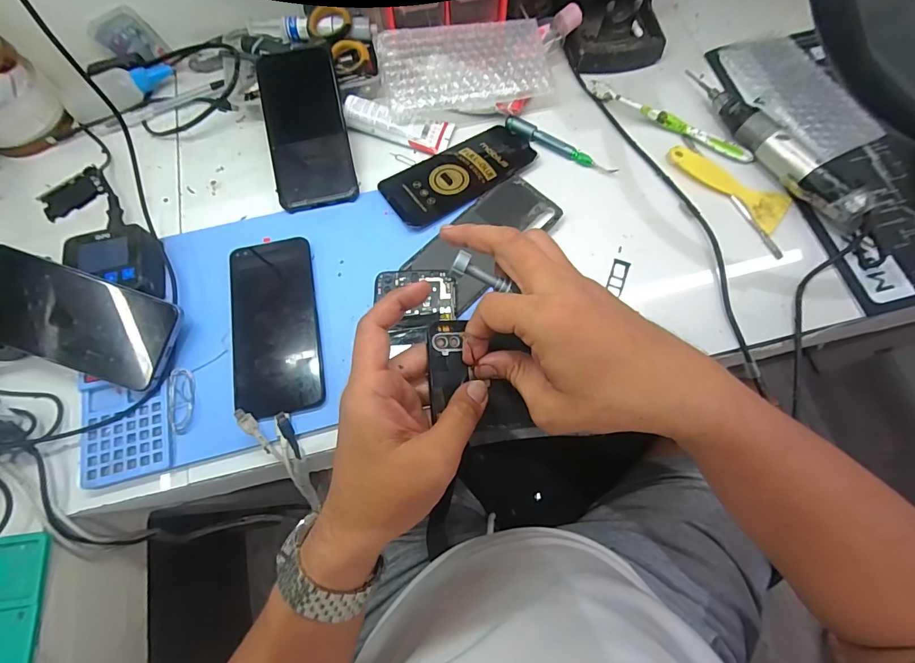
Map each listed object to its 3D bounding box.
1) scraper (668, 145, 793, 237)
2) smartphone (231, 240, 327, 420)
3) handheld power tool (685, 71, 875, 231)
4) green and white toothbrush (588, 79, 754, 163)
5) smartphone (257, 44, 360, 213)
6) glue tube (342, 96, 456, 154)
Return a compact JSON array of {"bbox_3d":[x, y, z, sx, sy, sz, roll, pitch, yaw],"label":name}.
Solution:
[{"bbox_3d":[0.268,-0.148,0.433,0.122,0.004,0.050,36,75,12],"label":"scraper"},{"bbox_3d":[-0.160,-0.007,0.379,0.073,0.010,0.159,-11,74,-6],"label":"smartphone"},{"bbox_3d":[0.312,-0.194,0.435,0.029,0.033,0.235,-28,73,-8],"label":"handheld power tool"},{"bbox_3d":[0.224,-0.224,0.458,0.182,0.013,0.015,32,74,11],"label":"green and white toothbrush"},{"bbox_3d":[-0.151,-0.204,0.432,0.076,0.010,0.161,-11,87,-3],"label":"smartphone"},{"bbox_3d":[-0.063,-0.217,0.456,0.110,0.025,0.038,11,72,5],"label":"glue tube"}]

